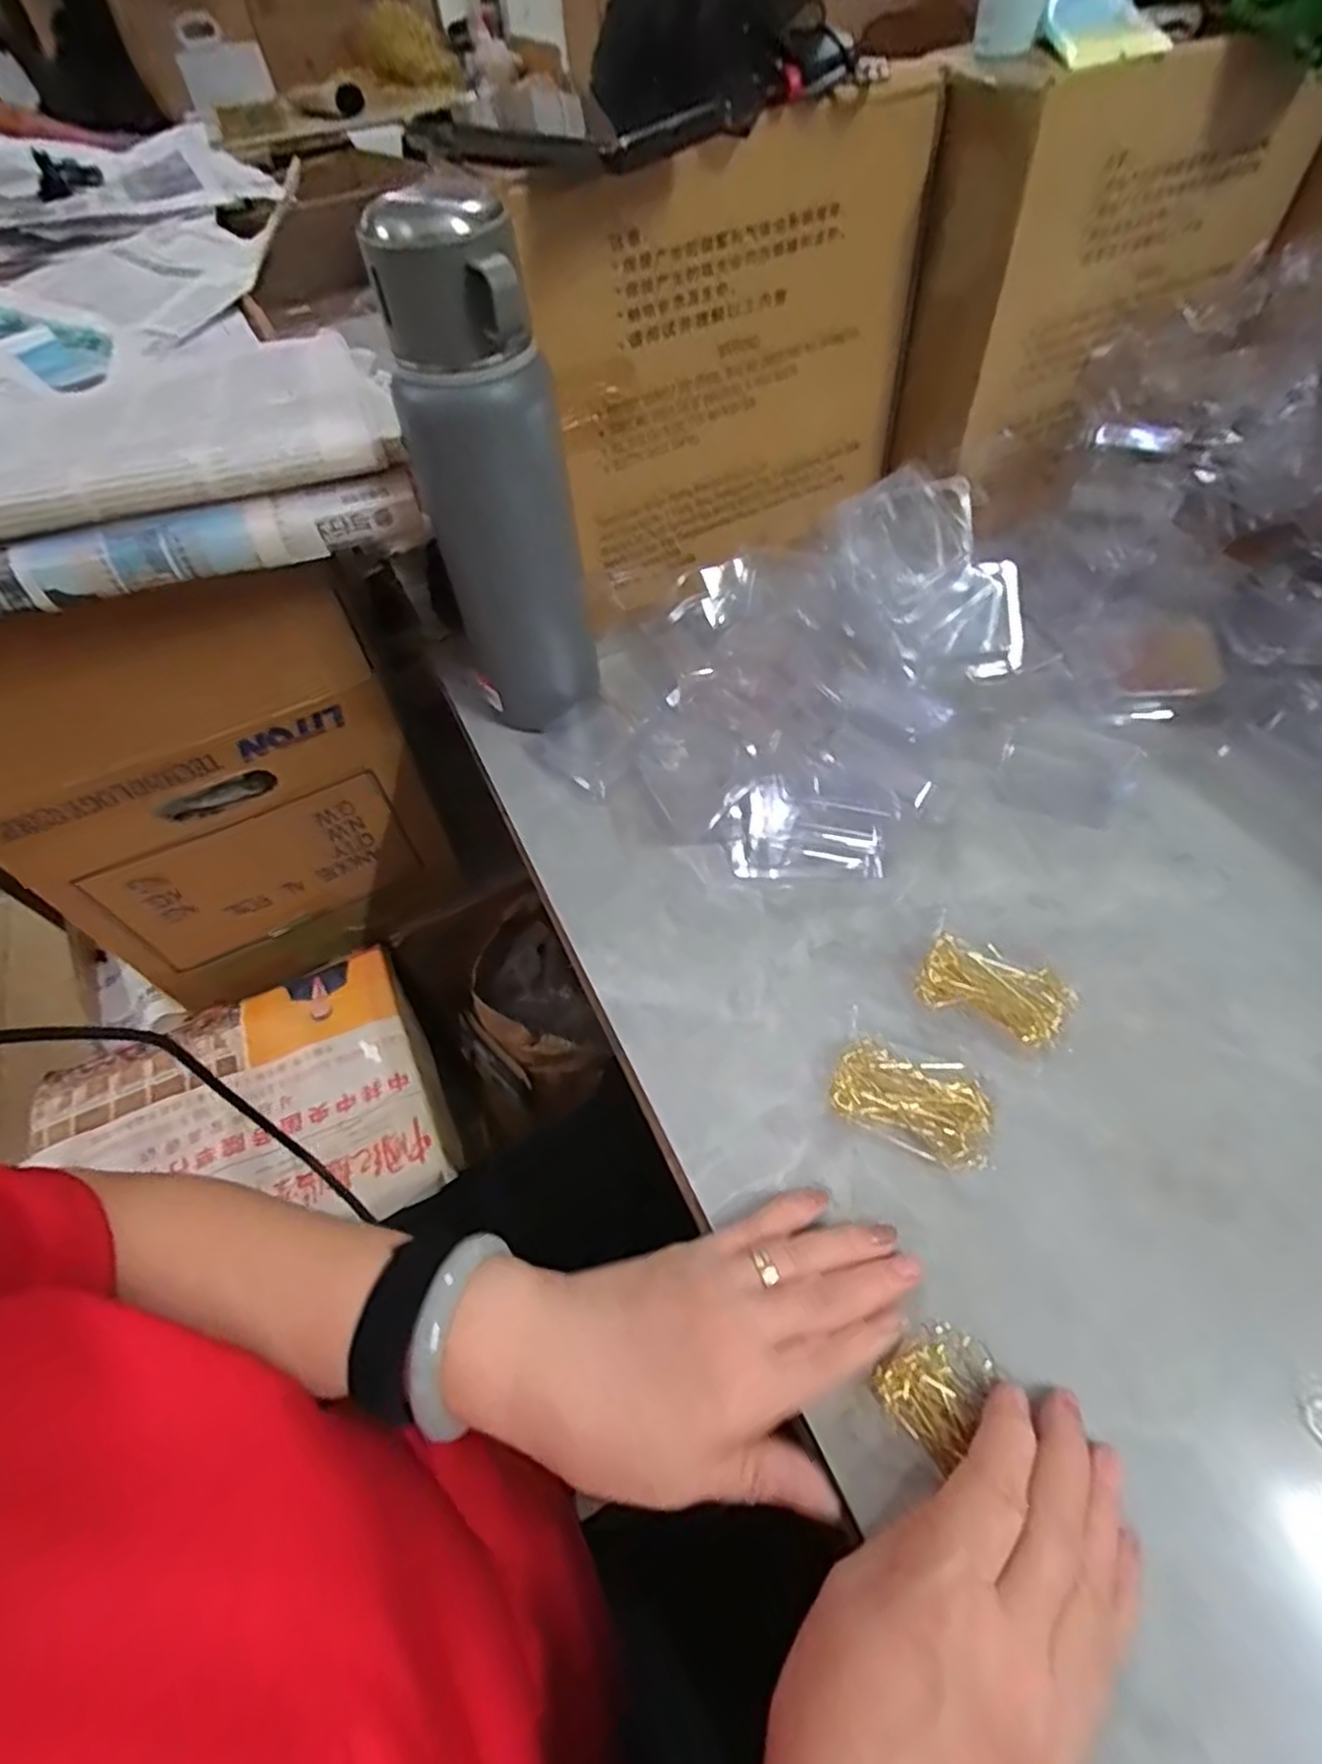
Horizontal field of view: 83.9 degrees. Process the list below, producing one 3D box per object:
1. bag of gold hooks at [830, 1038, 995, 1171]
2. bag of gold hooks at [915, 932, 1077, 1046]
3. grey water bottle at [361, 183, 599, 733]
[{"bbox_3d":[0.118,0.102,0.346,0.069,0.011,0.044,21,59,18],"label":"bag of gold hooks"},{"bbox_3d":[0.168,0.055,0.371,0.070,0.015,0.040,19,59,17],"label":"bag of gold hooks"},{"bbox_3d":[-0.090,-0.203,0.417,0.079,0.263,0.064,-17,55,-7],"label":"grey water bottle"}]

